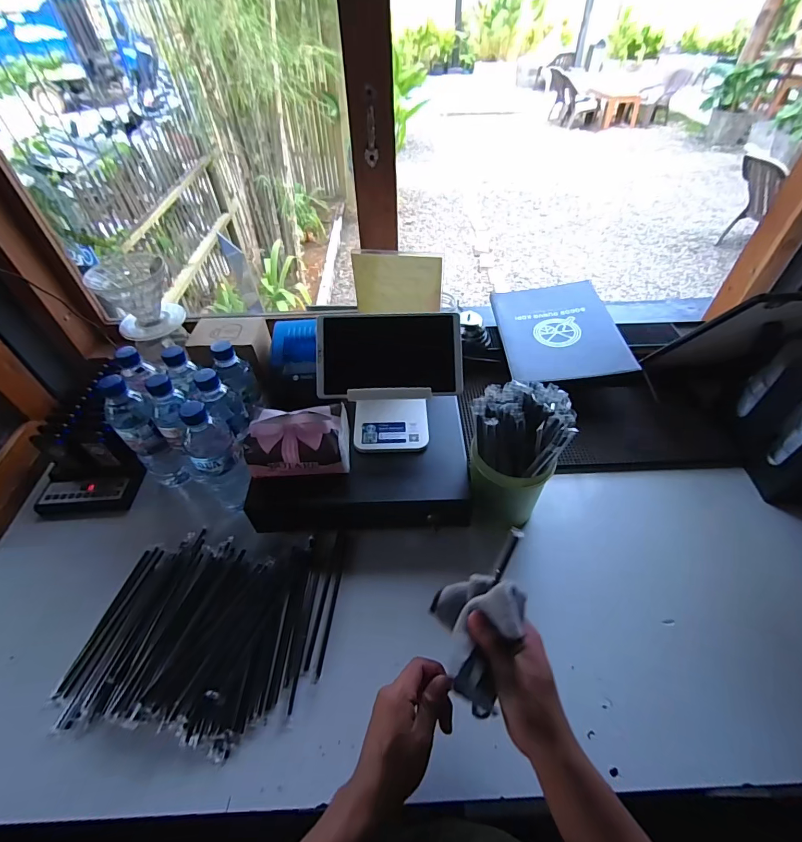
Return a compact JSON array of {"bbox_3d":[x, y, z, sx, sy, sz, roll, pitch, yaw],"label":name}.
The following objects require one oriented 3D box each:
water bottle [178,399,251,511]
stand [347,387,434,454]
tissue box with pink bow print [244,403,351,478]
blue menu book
[{"bbox_3d":[-0.269,0.058,0.601,0.058,0.227,0.059,-28,53,-22],"label":"water bottle"},{"bbox_3d":[-0.016,-0.028,0.636,0.118,0.109,0.112,-1,48,1],"label":"stand"},{"bbox_3d":[-0.150,0.028,0.595,0.142,0.064,0.086,-7,48,-5],"label":"tissue box with pink bow print"},{"bbox_3d":[0.328,-0.198,0.860,0.228,0.014,0.292,-6,50,6],"label":"blue menu book"}]

